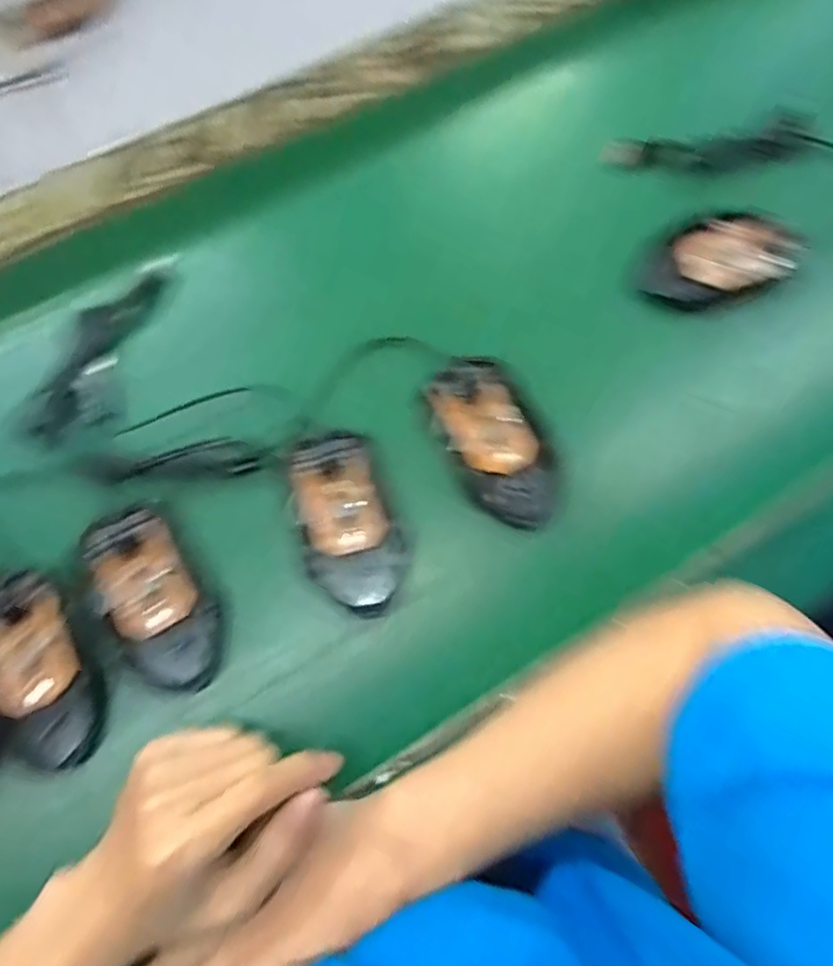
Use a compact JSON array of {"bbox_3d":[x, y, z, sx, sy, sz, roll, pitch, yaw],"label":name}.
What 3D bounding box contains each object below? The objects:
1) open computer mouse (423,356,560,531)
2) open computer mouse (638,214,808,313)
[{"bbox_3d":[0.051,-0.026,0.391,0.056,0.021,0.111,-28,76,-9],"label":"open computer mouse"},{"bbox_3d":[0.208,-0.153,0.433,0.095,0.032,0.052,-11,74,-4],"label":"open computer mouse"}]

